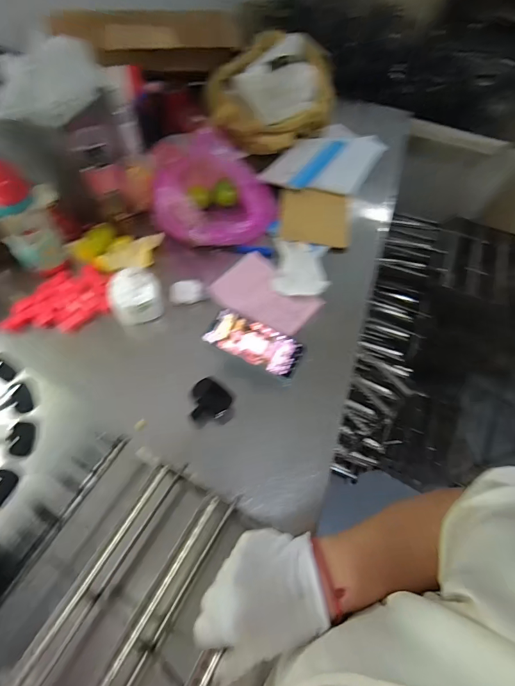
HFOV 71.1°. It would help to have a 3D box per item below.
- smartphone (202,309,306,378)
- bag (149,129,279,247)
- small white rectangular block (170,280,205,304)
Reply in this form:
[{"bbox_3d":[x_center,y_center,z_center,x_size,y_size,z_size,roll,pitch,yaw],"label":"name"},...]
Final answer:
[{"bbox_3d":[-0.005,-0.002,0.594,0.158,0.009,0.072,26,63,12],"label":"smartphone"},{"bbox_3d":[-0.092,-0.343,0.726,0.246,0.092,0.306,-7,61,-7],"label":"bag"},{"bbox_3d":[-0.125,-0.092,0.638,0.059,0.022,0.036,-15,62,-11],"label":"small white rectangular block"}]

